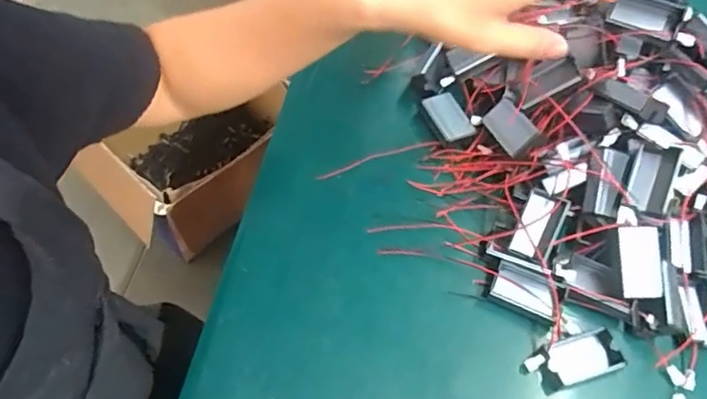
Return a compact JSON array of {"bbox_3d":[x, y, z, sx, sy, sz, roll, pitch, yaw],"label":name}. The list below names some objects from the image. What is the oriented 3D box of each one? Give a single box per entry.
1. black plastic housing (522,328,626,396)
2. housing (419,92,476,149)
[{"bbox_3d":[0.152,0.113,0.394,0.063,0.014,0.028,-15,60,-9],"label":"black plastic housing"},{"bbox_3d":[0.081,-0.072,0.495,0.028,0.010,0.056,-21,61,-12],"label":"housing"}]

